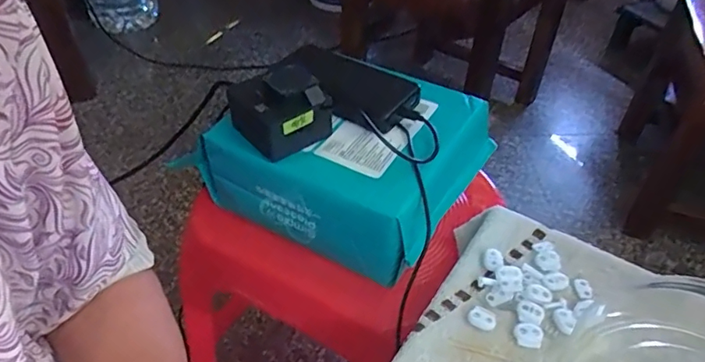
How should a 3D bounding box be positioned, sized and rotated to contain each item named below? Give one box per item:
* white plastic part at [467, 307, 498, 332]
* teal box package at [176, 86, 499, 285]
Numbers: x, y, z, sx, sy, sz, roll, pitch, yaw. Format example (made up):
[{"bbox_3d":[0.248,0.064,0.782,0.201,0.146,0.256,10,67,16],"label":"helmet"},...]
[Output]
[{"bbox_3d":[0.106,0.112,0.424,0.022,0.007,0.019,18,46,18],"label":"white plastic part"},{"bbox_3d":[-0.003,-0.030,0.558,0.250,0.100,0.202,22,47,22],"label":"teal box package"}]

